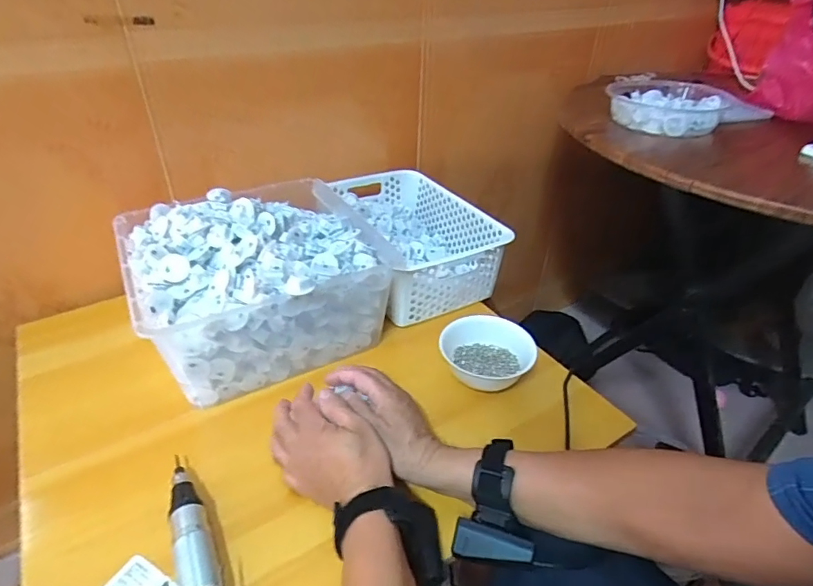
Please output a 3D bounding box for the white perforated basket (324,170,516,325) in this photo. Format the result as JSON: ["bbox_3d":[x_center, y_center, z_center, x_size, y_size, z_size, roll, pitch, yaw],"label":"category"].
[{"bbox_3d":[0.006,-0.093,0.807,0.196,0.106,0.300,-17,40,-23],"label":"white perforated basket"}]

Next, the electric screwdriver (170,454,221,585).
[{"bbox_3d":[-0.179,0.238,0.421,0.033,0.032,0.211,-15,39,-21],"label":"electric screwdriver"}]

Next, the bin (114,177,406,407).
[{"bbox_3d":[-0.202,-0.021,0.672,0.300,0.167,0.278,-17,40,-24],"label":"bin"}]

